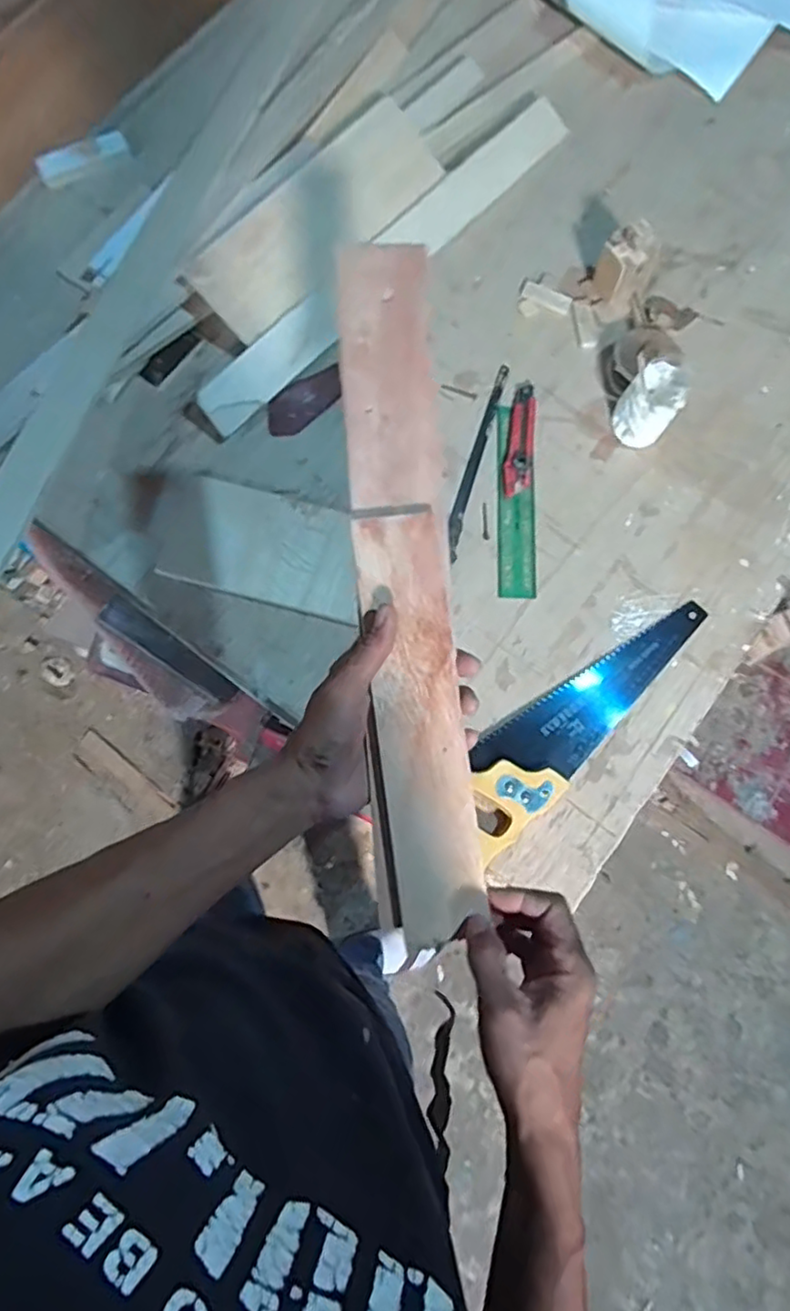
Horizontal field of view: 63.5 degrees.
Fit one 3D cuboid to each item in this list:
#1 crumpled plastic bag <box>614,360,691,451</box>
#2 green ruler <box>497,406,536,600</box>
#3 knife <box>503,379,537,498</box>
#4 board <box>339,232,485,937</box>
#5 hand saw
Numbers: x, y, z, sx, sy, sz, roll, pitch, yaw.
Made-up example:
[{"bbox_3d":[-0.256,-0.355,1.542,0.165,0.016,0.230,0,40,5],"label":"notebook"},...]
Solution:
[{"bbox_3d":[0.308,-0.303,0.780,0.069,0.084,0.063,31,78,7],"label":"crumpled plastic bag"},{"bbox_3d":[0.151,-0.192,0.793,0.044,0.008,0.250,2,79,-2],"label":"green ruler"},{"bbox_3d":[0.159,-0.273,0.803,0.035,0.016,0.151,6,76,1],"label":"knife"},{"bbox_3d":[0.008,-0.047,0.426,0.064,0.020,0.460,-4,86,0],"label":"board"},{"bbox_3d":[0.214,0.064,0.732,0.377,0.024,0.100,-41,80,-10],"label":"hand saw"}]

